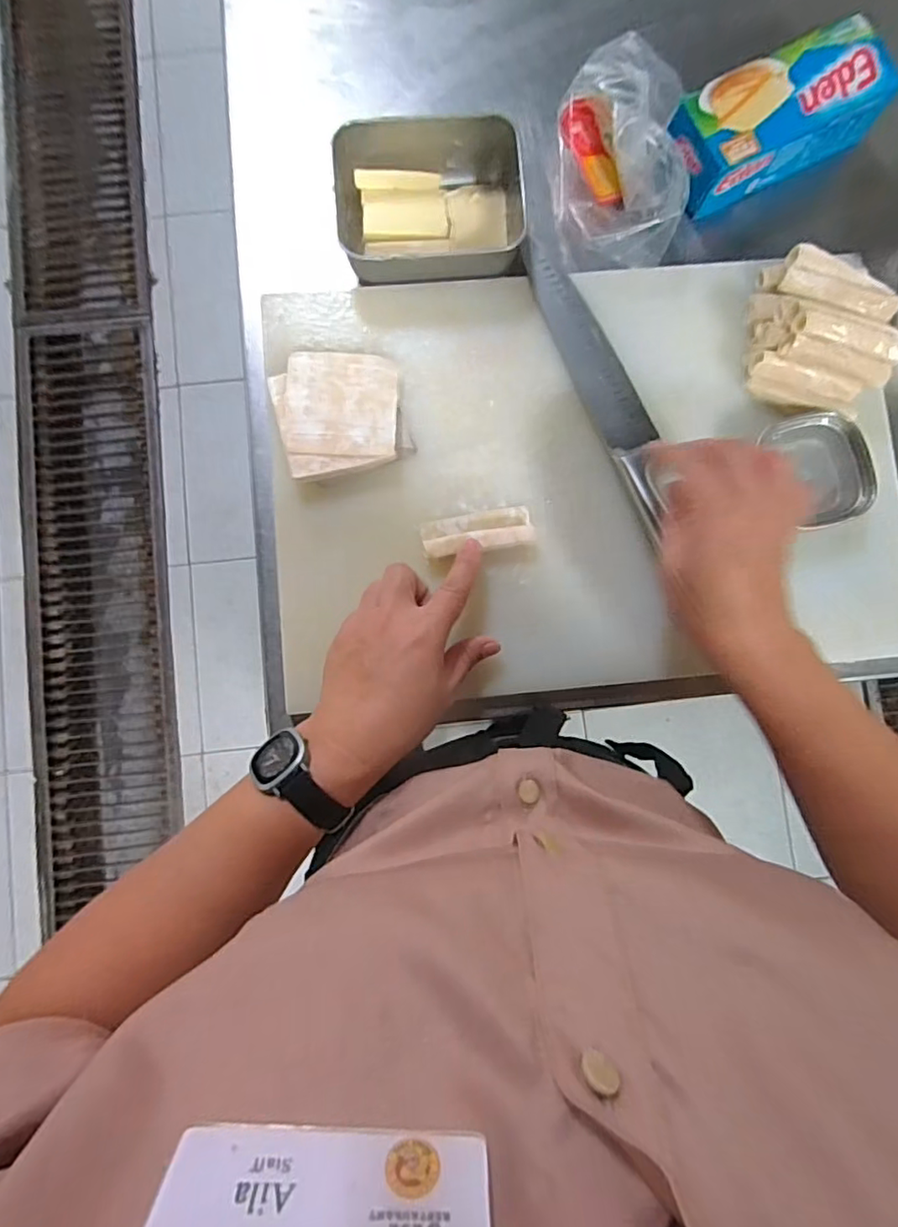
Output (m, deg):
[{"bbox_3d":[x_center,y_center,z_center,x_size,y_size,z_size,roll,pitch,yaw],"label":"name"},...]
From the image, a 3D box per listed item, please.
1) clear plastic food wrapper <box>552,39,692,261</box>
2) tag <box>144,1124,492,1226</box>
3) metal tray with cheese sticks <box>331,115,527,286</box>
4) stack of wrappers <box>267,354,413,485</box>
[{"bbox_3d":[0.129,-0.345,0.448,0.081,0.063,0.166,-6,86,-2],"label":"clear plastic food wrapper"},{"bbox_3d":[-0.028,0.133,0.138,0.074,0.026,0.004,2,107,0],"label":"tag"},{"bbox_3d":[-0.012,-0.300,0.442,0.140,0.042,0.106,-4,86,-2],"label":"metal tray with cheese sticks"},{"bbox_3d":[-0.076,-0.143,0.423,0.087,0.014,0.086,-13,86,-3],"label":"stack of wrappers"}]

